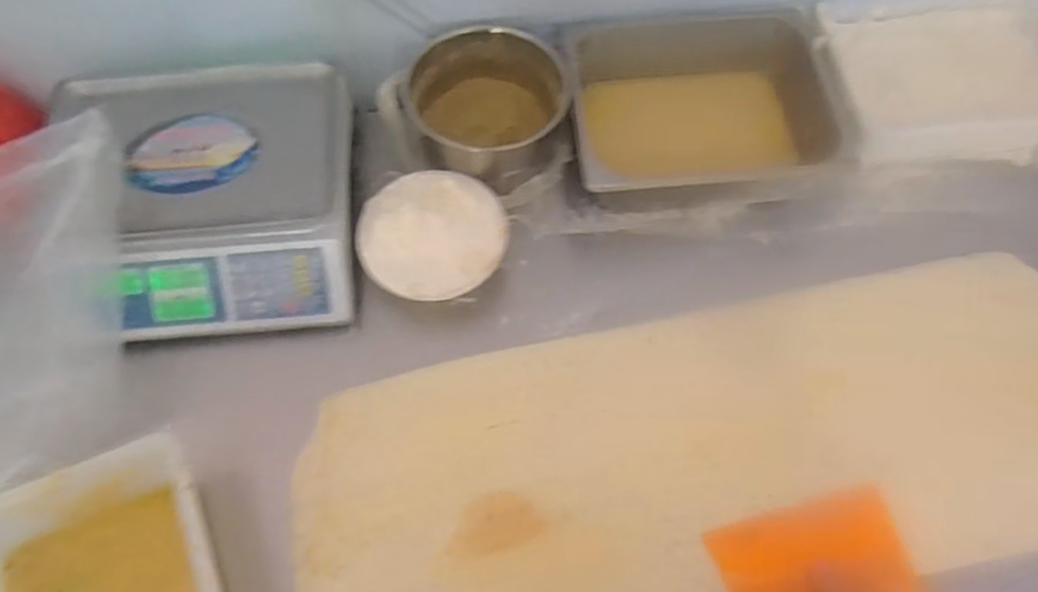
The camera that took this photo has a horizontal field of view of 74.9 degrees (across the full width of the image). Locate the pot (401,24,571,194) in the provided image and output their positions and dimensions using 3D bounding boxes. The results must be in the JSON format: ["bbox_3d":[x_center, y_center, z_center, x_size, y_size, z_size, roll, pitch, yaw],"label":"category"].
[{"bbox_3d":[-0.047,-0.235,0.857,0.209,0.141,0.175,10,65,4],"label":"pot"}]

